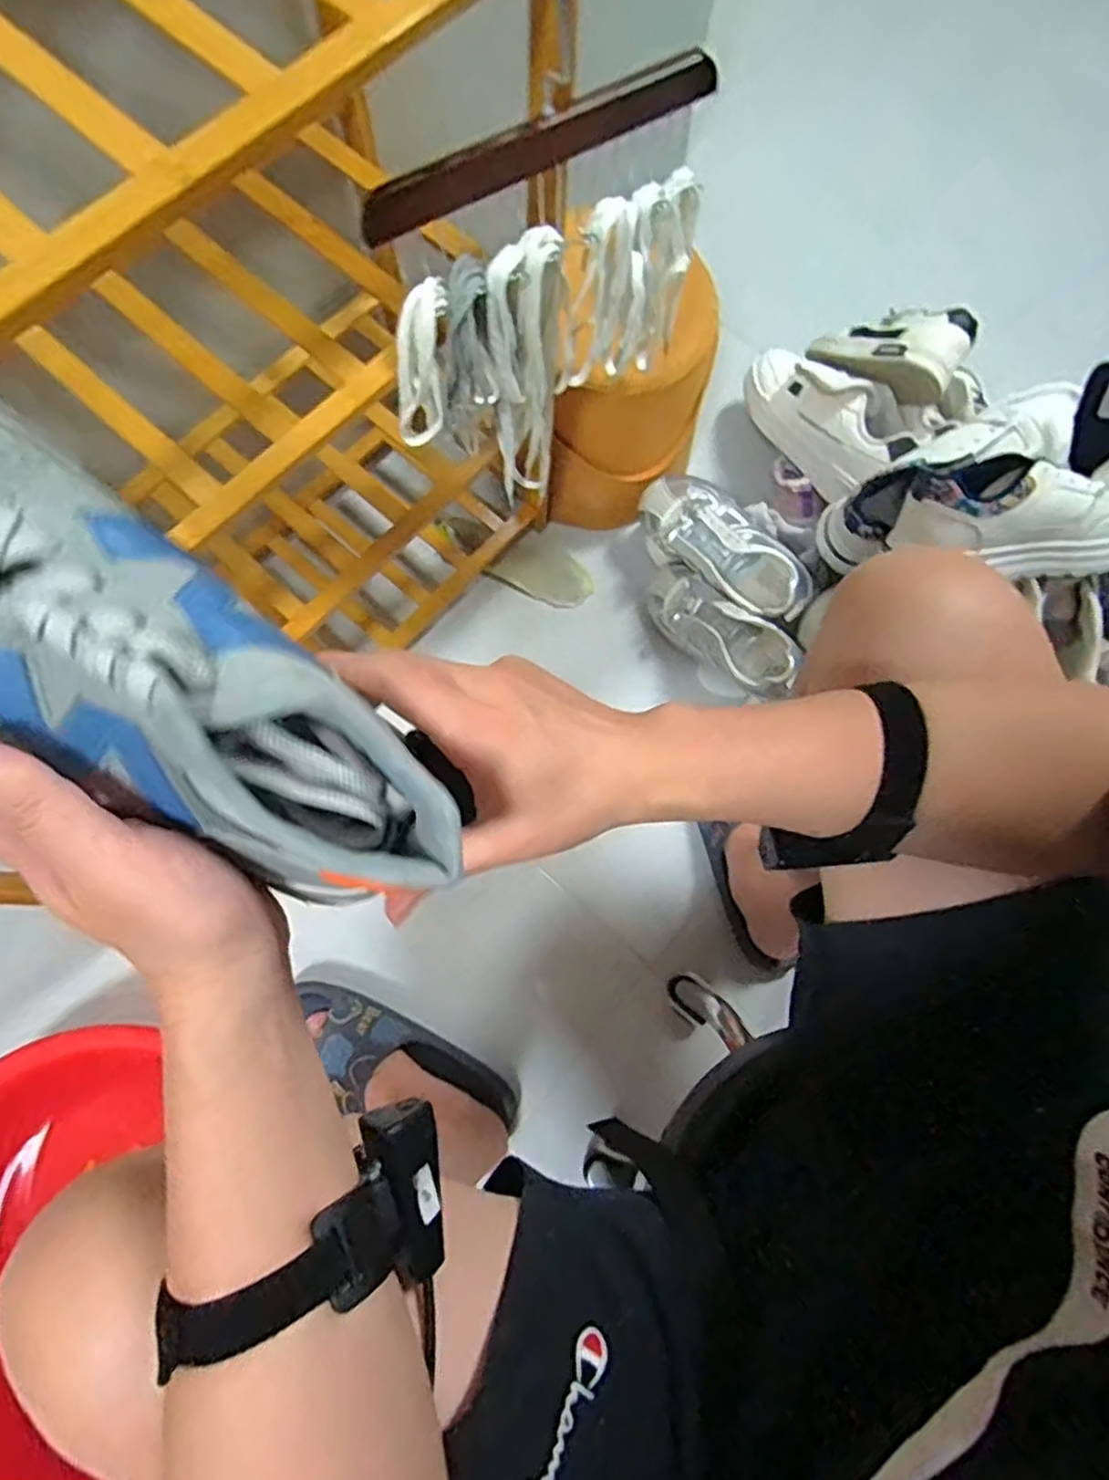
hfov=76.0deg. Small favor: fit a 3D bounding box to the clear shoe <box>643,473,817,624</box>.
[{"bbox_3d":[0.210,-0.241,0.875,0.244,0.090,0.103,44,79,9],"label":"clear shoe"}]

